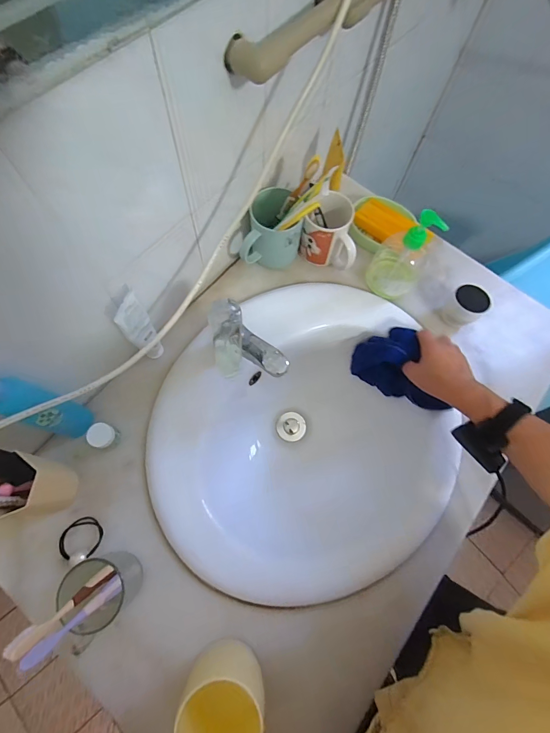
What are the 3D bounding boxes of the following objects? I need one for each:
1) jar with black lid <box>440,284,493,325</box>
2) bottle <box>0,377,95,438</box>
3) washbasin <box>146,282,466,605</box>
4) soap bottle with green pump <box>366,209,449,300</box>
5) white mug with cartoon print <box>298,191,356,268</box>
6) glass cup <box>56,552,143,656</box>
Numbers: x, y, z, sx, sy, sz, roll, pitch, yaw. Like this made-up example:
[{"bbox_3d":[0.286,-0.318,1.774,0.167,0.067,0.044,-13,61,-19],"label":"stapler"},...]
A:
[{"bbox_3d":[0.323,-0.102,0.603,0.054,0.072,0.058,1,70,-3],"label":"jar with black lid"},{"bbox_3d":[-0.290,0.051,0.439,0.037,0.195,0.051,21,71,5],"label":"bottle"},{"bbox_3d":[0.062,0.107,0.602,0.450,0.156,0.508,35,72,9],"label":"washbasin"},{"bbox_3d":[0.208,-0.183,0.568,0.082,0.162,0.069,33,72,9],"label":"soap bottle with green pump"},{"bbox_3d":[0.101,-0.230,0.612,0.098,0.096,0.083,21,71,5],"label":"white mug with cartoon print"},{"bbox_3d":[-0.205,0.272,0.424,0.068,0.084,0.083,-23,73,-10],"label":"glass cup"}]

